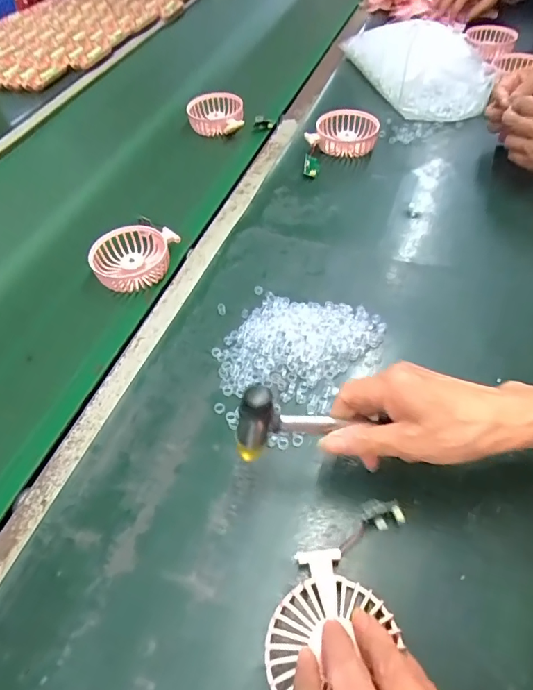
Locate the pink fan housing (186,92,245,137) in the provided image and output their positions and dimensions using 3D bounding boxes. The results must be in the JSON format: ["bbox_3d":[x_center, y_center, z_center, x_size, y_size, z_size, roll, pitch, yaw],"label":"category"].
[{"bbox_3d":[-0.082,-0.374,0.752,0.088,0.035,0.090,-4,52,-2],"label":"pink fan housing"}]

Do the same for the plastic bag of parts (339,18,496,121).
[{"bbox_3d":[0.267,-0.475,0.790,0.224,0.075,0.264,-2,52,0],"label":"plastic bag of parts"}]

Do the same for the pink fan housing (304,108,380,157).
[{"bbox_3d":[0.112,-0.317,0.692,0.099,0.037,0.087,4,53,5],"label":"pink fan housing"}]

